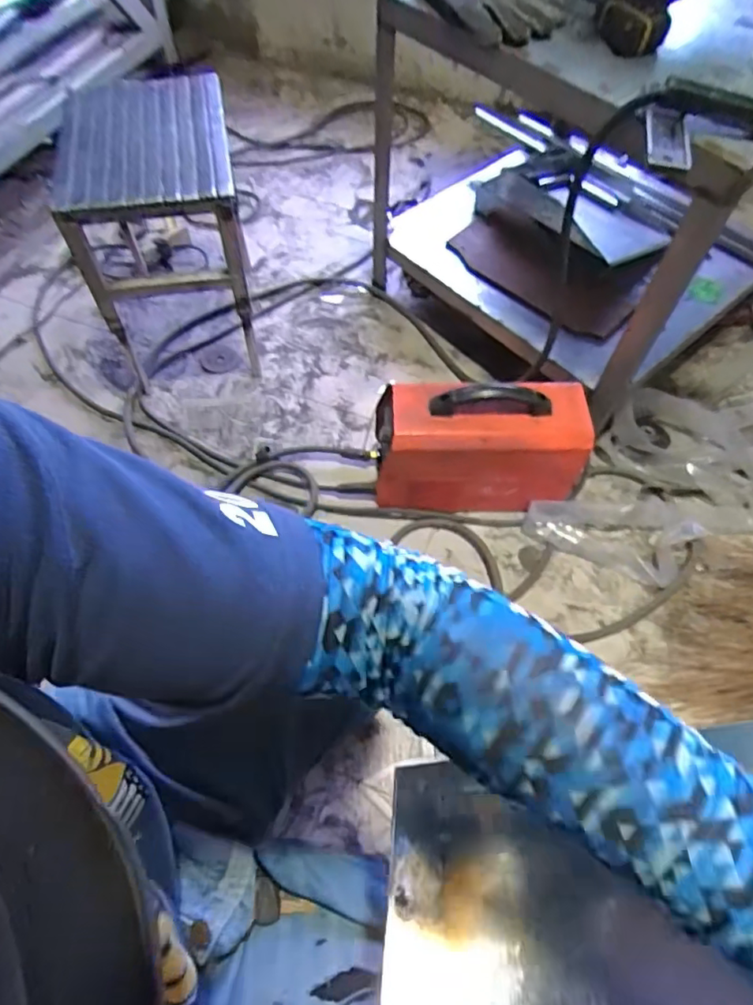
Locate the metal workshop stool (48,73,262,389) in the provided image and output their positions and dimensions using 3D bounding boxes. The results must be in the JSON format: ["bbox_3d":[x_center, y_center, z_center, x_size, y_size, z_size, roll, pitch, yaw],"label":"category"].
[{"bbox_3d":[-0.371,-0.470,1.061,0.256,0.425,0.349,-9,61,-6],"label":"metal workshop stool"}]

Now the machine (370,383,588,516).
[{"bbox_3d":[0.167,-0.099,0.966,0.332,0.212,0.154,-2,60,-2],"label":"machine"}]

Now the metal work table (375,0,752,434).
[{"bbox_3d":[0.371,-0.630,1.081,0.759,0.567,0.647,40,67,20],"label":"metal work table"}]

